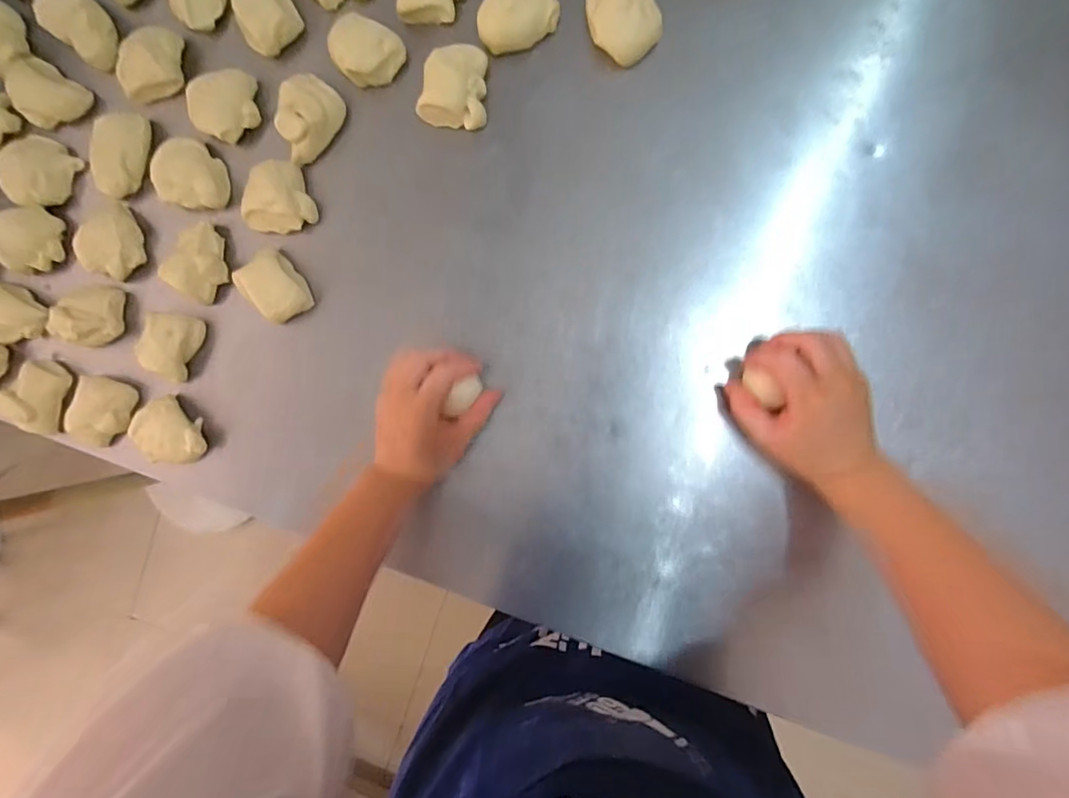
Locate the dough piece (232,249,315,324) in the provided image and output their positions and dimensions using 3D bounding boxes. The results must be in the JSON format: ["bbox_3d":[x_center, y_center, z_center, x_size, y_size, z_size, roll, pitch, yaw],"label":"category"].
[{"bbox_3d":[-0.250,-0.107,0.513,0.054,0.041,0.065,-43,88,5],"label":"dough piece"}]

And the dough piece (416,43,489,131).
[{"bbox_3d":[-0.070,-0.286,0.483,0.058,0.031,0.069,14,93,4],"label":"dough piece"}]

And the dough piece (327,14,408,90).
[{"bbox_3d":[-0.155,-0.322,0.487,0.057,0.036,0.053,0,92,5],"label":"dough piece"}]

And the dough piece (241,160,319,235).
[{"bbox_3d":[-0.248,-0.190,0.506,0.065,0.042,0.062,0,92,5],"label":"dough piece"}]

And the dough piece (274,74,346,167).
[{"bbox_3d":[-0.217,-0.264,0.497,0.061,0.041,0.077,33,94,3],"label":"dough piece"}]

